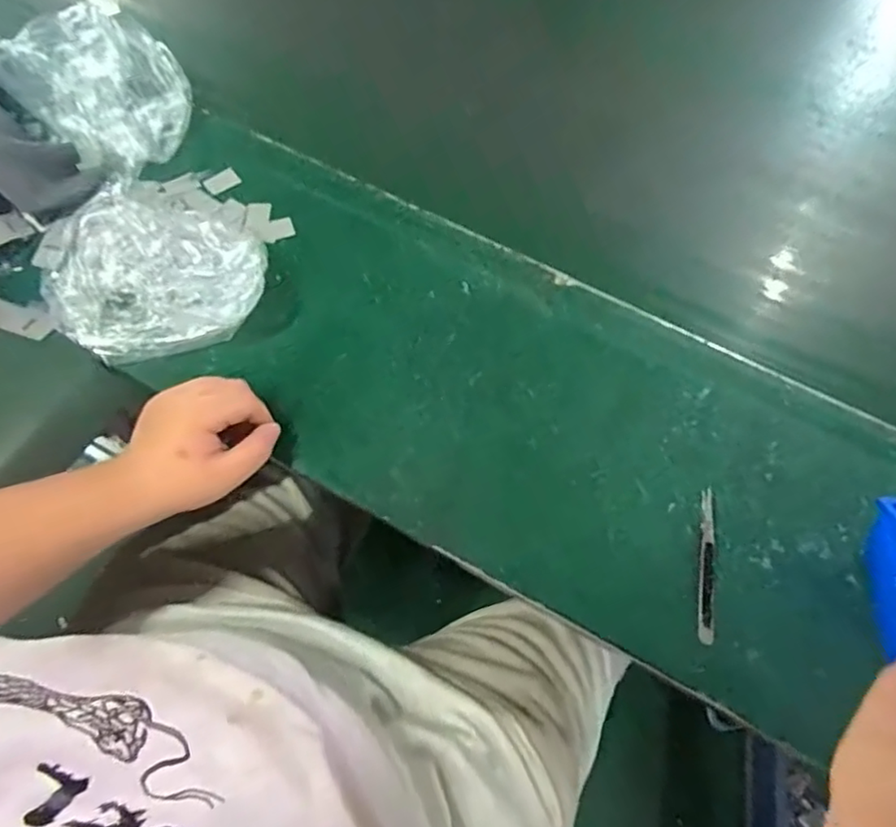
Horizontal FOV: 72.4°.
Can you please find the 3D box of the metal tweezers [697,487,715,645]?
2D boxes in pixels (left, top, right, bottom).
[{"bbox_3d":[0.199,0.115,0.471,0.013,0.004,0.116,10,67,2],"label":"metal tweezers"}]

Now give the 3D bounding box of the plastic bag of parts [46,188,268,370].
[{"bbox_3d":[-0.256,-0.123,0.536,0.181,0.053,0.143,-11,68,-7],"label":"plastic bag of parts"}]

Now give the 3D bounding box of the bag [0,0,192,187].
[{"bbox_3d":[-0.345,-0.332,0.624,0.182,0.069,0.153,42,71,14],"label":"bag"}]

